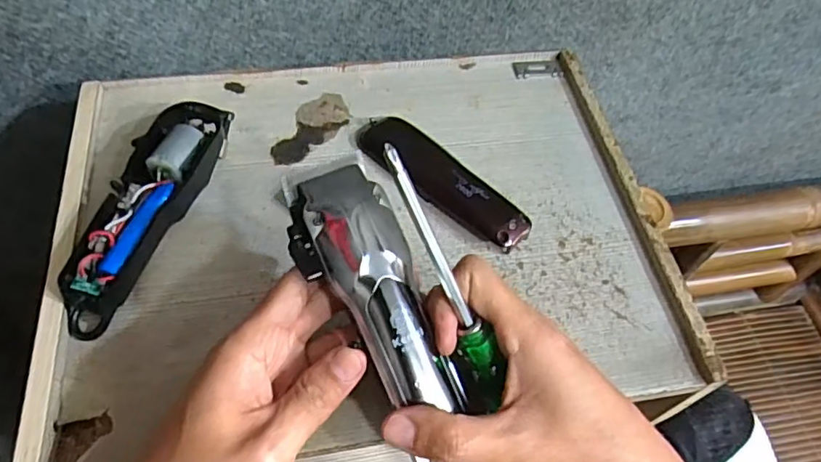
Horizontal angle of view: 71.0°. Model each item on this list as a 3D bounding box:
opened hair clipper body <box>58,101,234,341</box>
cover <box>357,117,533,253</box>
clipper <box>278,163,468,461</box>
[{"bbox_3d":[-0.171,-0.014,0.377,0.046,0.037,0.164,14,56,4],"label":"opened hair clipper body"},{"bbox_3d":[0.022,-0.039,0.416,0.143,0.018,0.037,41,62,20],"label":"cover"},{"bbox_3d":[-0.011,0.041,0.290,0.052,0.029,0.160,-26,86,-21],"label":"clipper"}]

